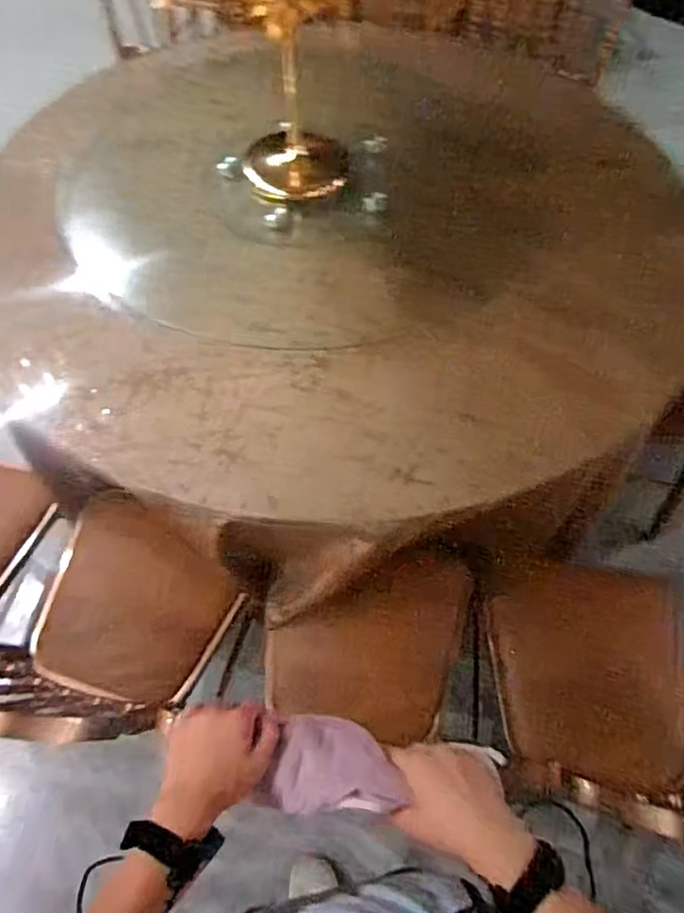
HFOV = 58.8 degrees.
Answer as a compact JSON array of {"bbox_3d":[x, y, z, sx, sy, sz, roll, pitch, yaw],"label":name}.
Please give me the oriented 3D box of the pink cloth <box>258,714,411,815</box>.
[{"bbox_3d":[-0.011,0.293,0.582,0.112,0.064,0.084,2,59,-3],"label":"pink cloth"}]

